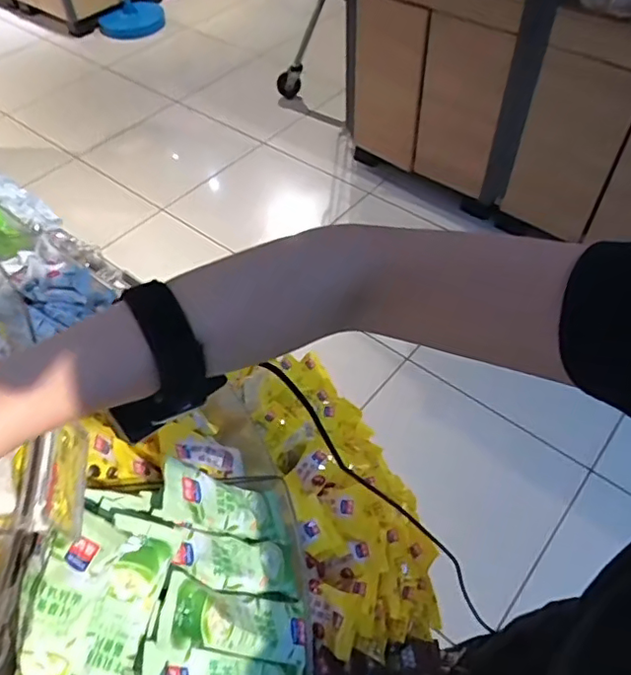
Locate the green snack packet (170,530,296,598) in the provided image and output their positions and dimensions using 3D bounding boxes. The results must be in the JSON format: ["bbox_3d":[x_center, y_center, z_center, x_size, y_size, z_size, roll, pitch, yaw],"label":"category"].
[{"bbox_3d":[-0.071,0.209,0.521,0.121,0.014,0.051,22,45,-27],"label":"green snack packet"}]

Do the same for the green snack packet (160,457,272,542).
[{"bbox_3d":[-0.089,0.160,0.538,0.014,0.136,0.057,-30,47,24],"label":"green snack packet"}]

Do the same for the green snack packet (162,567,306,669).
[{"bbox_3d":[-0.064,0.240,0.479,0.140,0.024,0.051,30,44,-30],"label":"green snack packet"}]

